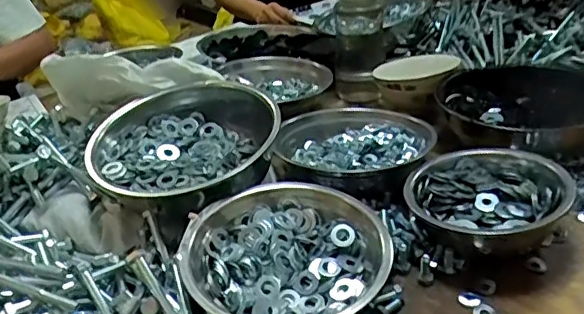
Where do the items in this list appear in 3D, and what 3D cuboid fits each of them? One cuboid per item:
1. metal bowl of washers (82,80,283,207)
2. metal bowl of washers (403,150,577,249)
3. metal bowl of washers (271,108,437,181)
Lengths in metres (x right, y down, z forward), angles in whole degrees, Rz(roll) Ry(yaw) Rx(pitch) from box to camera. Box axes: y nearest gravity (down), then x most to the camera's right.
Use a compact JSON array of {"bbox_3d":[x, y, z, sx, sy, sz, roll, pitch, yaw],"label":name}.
[{"bbox_3d":[-0.127,-0.017,0.660,0.205,0.073,0.188,-5,29,3],"label":"metal bowl of washers"},{"bbox_3d":[0.225,0.054,0.648,0.162,0.068,0.159,-5,29,3],"label":"metal bowl of washers"},{"bbox_3d":[0.080,-0.018,0.783,0.195,0.048,0.214,-5,29,3],"label":"metal bowl of washers"}]

